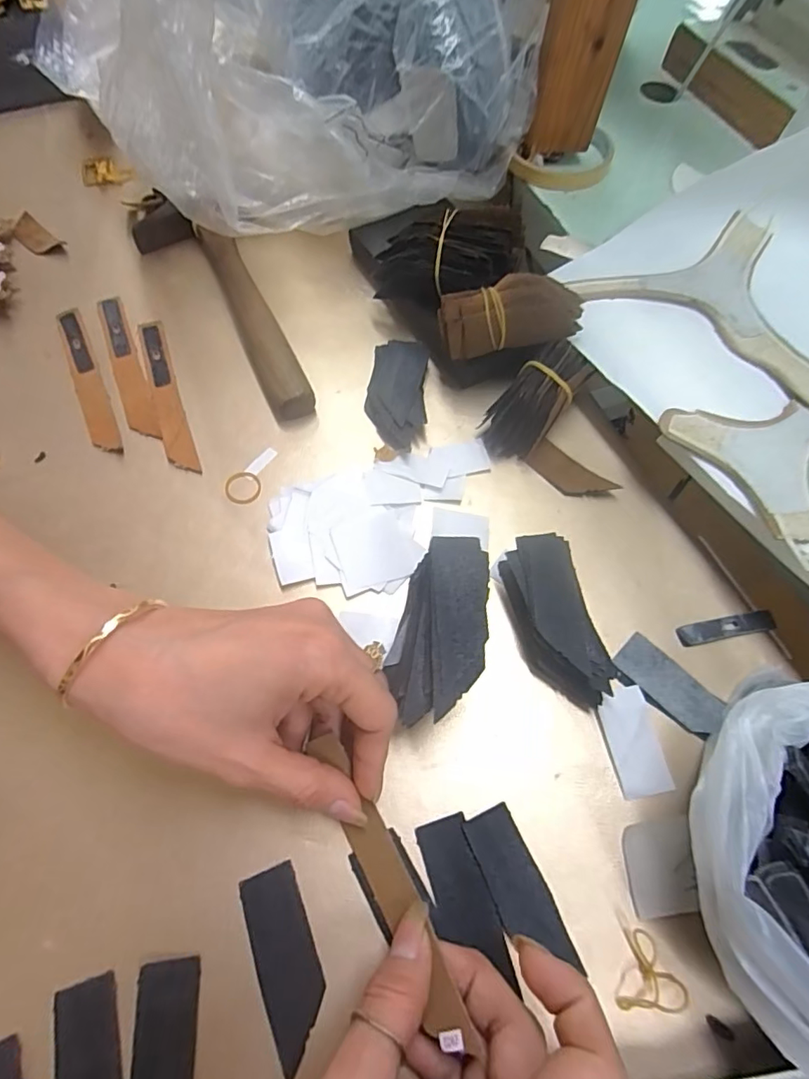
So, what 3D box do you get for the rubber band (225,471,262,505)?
[{"bbox_3d":[-0.094,-0.030,0.304,0.020,0.004,0.020,1,64,-1],"label":"rubber band"}]

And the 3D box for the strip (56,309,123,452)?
[{"bbox_3d":[-0.203,-0.103,0.334,0.015,0.005,0.121,-23,67,-12],"label":"strip"}]

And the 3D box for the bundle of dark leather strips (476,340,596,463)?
[{"bbox_3d":[0.077,-0.083,0.309,0.037,0.023,0.078,37,90,15],"label":"bundle of dark leather strips"}]

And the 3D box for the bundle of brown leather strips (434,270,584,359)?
[{"bbox_3d":[0.064,-0.133,0.306,0.083,0.028,0.032,-2,64,-3],"label":"bundle of brown leather strips"}]

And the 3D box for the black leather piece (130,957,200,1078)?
[{"bbox_3d":[-0.089,0.193,0.191,0.023,0.004,0.063,-3,64,-3],"label":"black leather piece"}]

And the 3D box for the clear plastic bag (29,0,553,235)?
[{"bbox_3d":[-0.041,-0.333,0.336,0.238,0.149,0.278,16,65,6],"label":"clear plastic bag"}]

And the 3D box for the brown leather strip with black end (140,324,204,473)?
[{"bbox_3d":[-0.150,-0.091,0.330,0.016,0.004,0.125,-19,66,-11],"label":"brown leather strip with black end"}]

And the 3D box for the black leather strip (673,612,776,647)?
[{"bbox_3d":[0.167,0.046,0.270,0.052,0.004,0.010,-10,65,-6],"label":"black leather strip"}]

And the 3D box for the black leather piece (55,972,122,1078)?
[{"bbox_3d":[-0.114,0.198,0.188,0.022,0.004,0.064,-14,65,-9],"label":"black leather piece"}]

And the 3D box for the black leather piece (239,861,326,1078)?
[{"bbox_3d":[-0.047,0.166,0.207,0.023,0.004,0.063,-20,66,-11],"label":"black leather piece"}]

